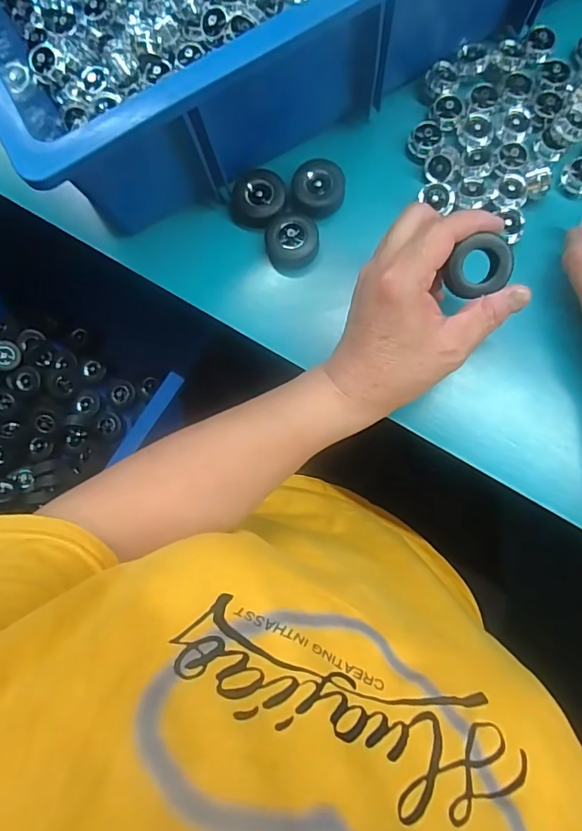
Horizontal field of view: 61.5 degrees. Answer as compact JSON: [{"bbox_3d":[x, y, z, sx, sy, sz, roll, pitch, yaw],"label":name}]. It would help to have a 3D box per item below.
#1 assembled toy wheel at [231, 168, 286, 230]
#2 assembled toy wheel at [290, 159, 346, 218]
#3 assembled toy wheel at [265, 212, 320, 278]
[{"bbox_3d":[-0.024,-0.157,0.355,0.040,0.020,0.032,-39,83,2],"label":"assembled toy wheel"},{"bbox_3d":[0.020,-0.164,0.354,0.035,0.022,0.033,0,85,6],"label":"assembled toy wheel"},{"bbox_3d":[0.001,-0.122,0.349,0.036,0.017,0.041,4,86,6],"label":"assembled toy wheel"}]

